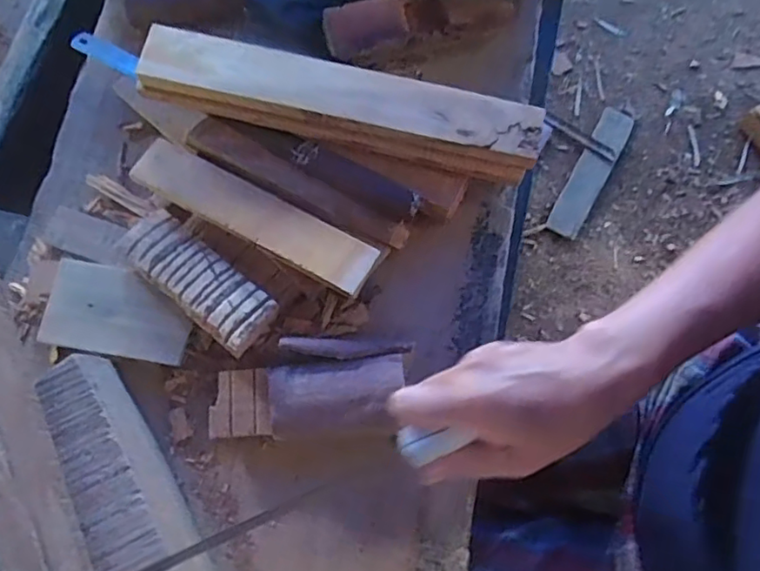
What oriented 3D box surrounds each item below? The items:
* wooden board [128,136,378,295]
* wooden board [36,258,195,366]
[{"bbox_3d":[-0.098,-0.056,0.463,0.201,0.014,0.042,27,74,11],"label":"wooden board"},{"bbox_3d":[-0.205,0.019,0.473,0.113,0.005,0.070,11,70,2],"label":"wooden board"}]

